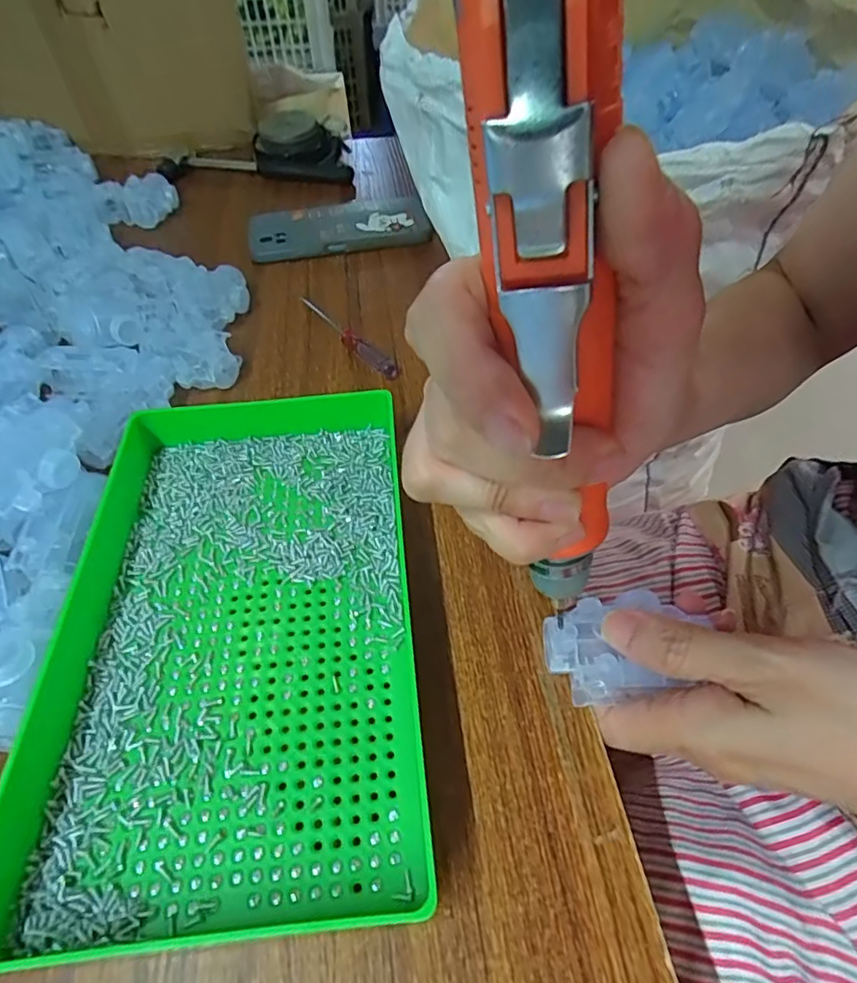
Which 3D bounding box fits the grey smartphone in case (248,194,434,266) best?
[{"bbox_3d":[-0.085,-0.250,0.530,0.165,0.017,0.076,-13,51,-10],"label":"grey smartphone in case"}]

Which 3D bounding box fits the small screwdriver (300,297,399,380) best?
[{"bbox_3d":[-0.062,-0.121,0.421,0.015,0.014,0.122,-29,56,-22],"label":"small screwdriver"}]

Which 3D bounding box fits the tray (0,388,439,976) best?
[{"bbox_3d":[-0.088,0.055,0.256,0.157,0.040,0.240,-5,50,-4],"label":"tray"}]

